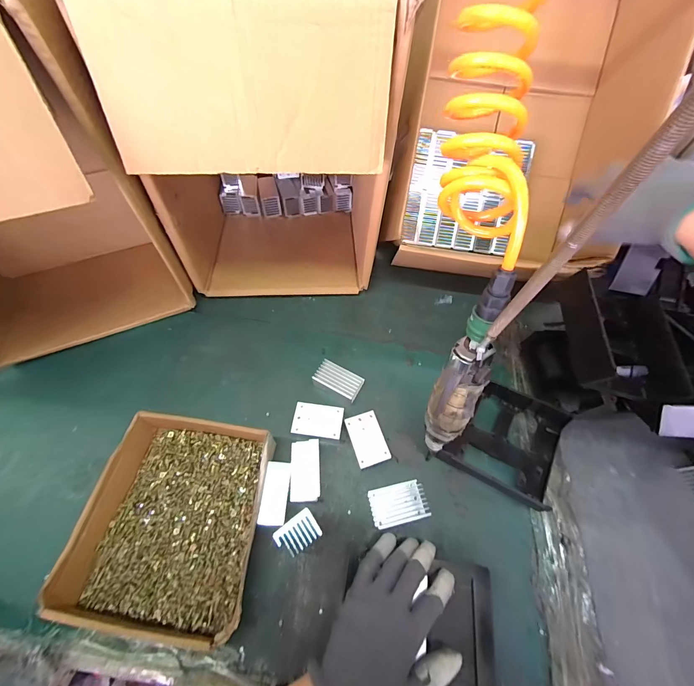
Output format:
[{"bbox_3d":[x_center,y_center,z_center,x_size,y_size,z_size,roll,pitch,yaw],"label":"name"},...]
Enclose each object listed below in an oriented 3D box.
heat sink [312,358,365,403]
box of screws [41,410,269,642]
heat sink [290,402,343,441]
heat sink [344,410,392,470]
[{"bbox_3d":[-0.012,0.059,0.477,0.067,0.033,0.038,25,63,11],"label":"heat sink"},{"bbox_3d":[-0.196,0.202,0.374,0.194,0.052,0.222,6,61,1],"label":"box of screws"},{"bbox_3d":[-0.039,0.109,0.440,0.064,0.029,0.043,9,61,2],"label":"heat sink"},{"bbox_3d":[0.027,0.131,0.431,0.042,0.030,0.066,-16,63,-11],"label":"heat sink"}]

